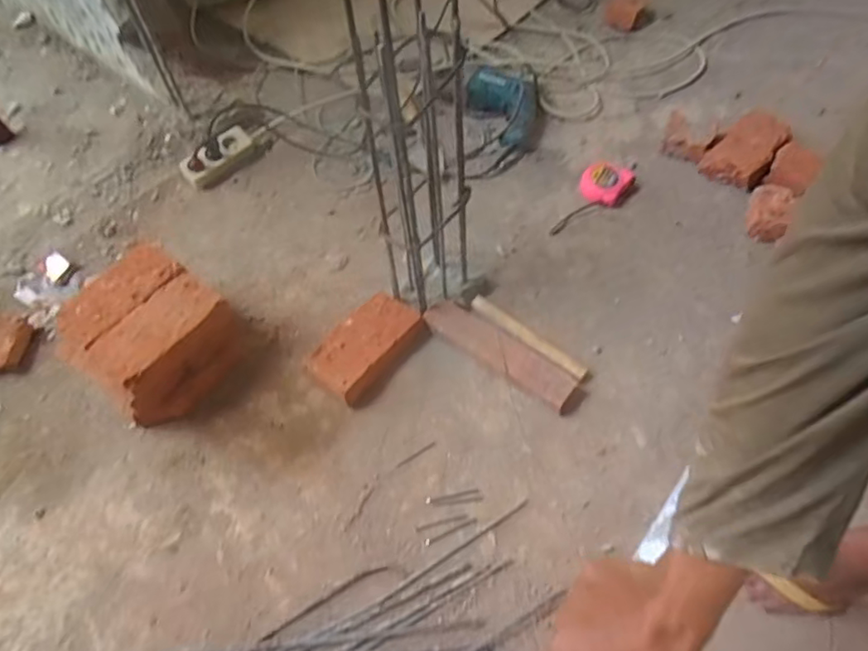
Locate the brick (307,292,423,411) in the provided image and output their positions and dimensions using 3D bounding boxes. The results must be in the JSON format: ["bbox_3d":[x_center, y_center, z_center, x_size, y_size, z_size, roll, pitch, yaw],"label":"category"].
[{"bbox_3d":[-0.113,0.037,0.985,0.114,0.056,0.191,32,63,23],"label":"brick"}]

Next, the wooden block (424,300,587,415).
[{"bbox_3d":[0.113,0.044,0.964,0.283,0.036,0.068,33,63,23],"label":"wooden block"}]

